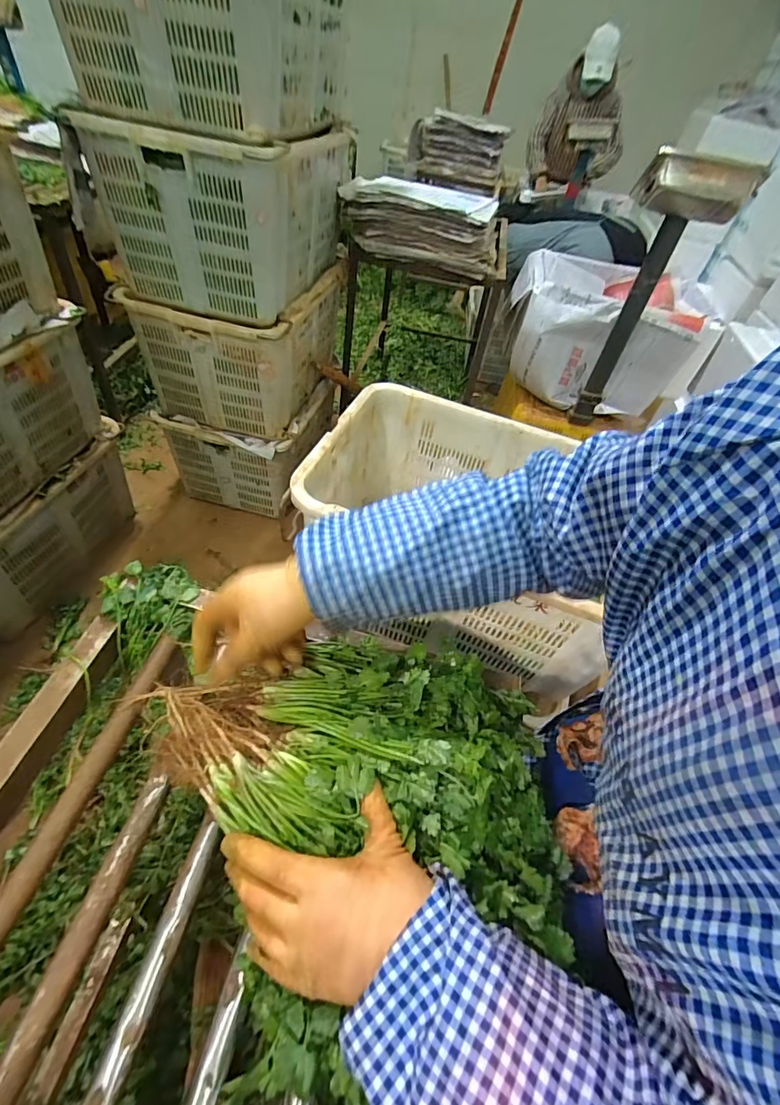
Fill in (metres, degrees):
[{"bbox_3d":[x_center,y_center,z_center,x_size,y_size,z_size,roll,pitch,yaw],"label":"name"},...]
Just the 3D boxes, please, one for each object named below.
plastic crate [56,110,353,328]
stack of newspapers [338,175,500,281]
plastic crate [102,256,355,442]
[{"bbox_3d":[-0.407,-0.956,1.237,0.435,0.355,0.642,14,48,2],"label":"plastic crate"},{"bbox_3d":[0.102,-1.058,1.443,0.490,0.172,0.251,10,48,-1],"label":"stack of newspapers"},{"bbox_3d":[-0.453,-0.691,1.473,0.468,0.360,0.540,14,48,2],"label":"plastic crate"}]

